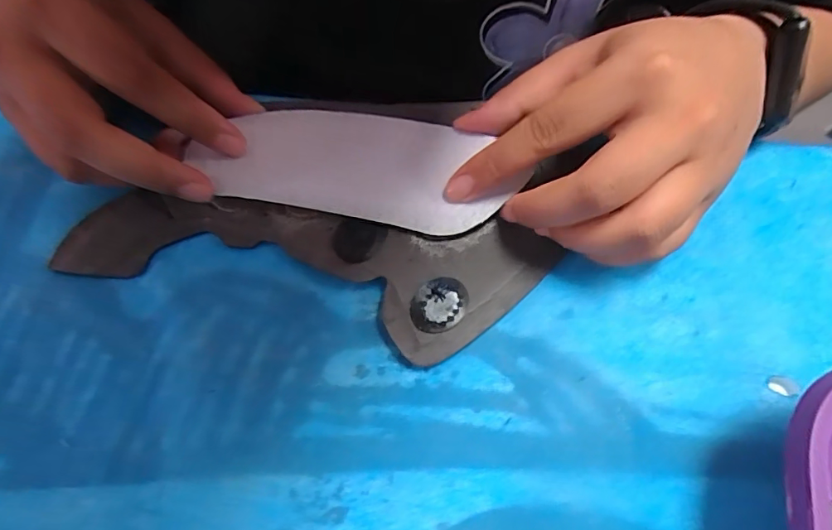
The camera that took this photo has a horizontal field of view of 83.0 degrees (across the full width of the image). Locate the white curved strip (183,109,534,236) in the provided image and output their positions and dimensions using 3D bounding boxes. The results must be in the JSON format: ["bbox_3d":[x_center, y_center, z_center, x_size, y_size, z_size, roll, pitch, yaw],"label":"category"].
[{"bbox_3d":[-0.025,-0.043,0.201,0.129,0.006,0.050,9,66,3],"label":"white curved strip"}]

